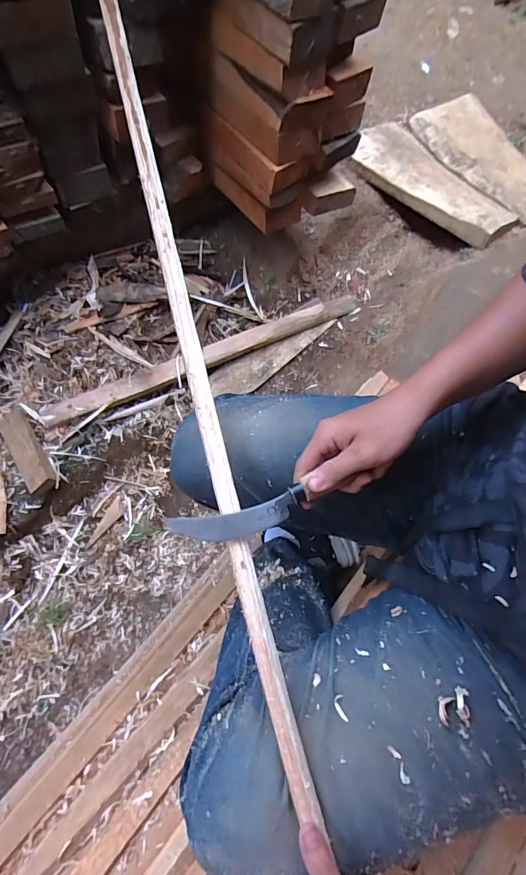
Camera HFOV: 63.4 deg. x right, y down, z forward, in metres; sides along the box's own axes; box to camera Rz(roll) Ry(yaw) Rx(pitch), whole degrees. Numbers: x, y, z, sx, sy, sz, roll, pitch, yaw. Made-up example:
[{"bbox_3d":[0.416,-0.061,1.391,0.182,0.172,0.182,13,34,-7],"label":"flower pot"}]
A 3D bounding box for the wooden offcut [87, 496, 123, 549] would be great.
[{"bbox_3d":[-0.380,0.208,1.036,0.035,0.009,0.134,28,69,9],"label":"wooden offcut"}]

